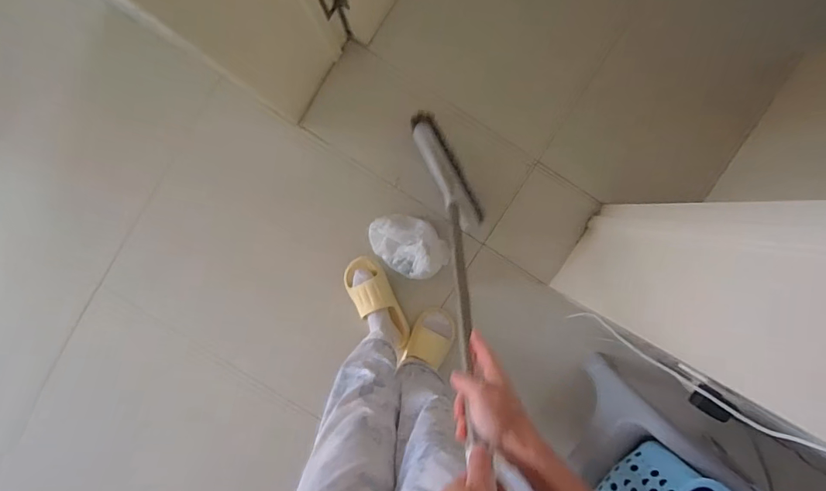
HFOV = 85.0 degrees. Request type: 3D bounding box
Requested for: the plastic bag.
[{"bbox_3d":[-0.011,-0.001,1.091,0.191,0.072,0.131,37,94,-3],"label":"plastic bag"}]

